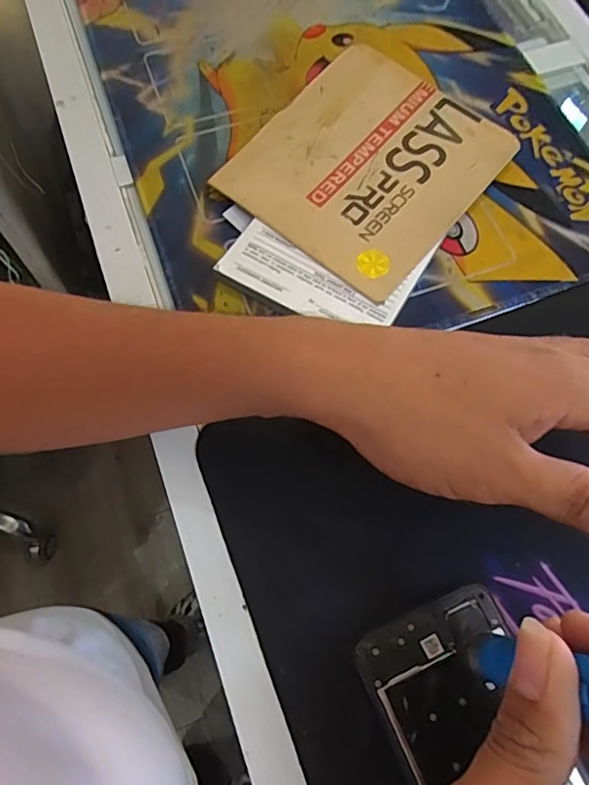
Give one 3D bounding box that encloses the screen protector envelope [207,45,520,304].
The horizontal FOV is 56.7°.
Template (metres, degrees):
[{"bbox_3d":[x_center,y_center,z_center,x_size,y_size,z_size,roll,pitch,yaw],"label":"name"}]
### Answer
[{"bbox_3d":[0.048,-0.148,0.356,0.137,0.015,0.159,36,72,13],"label":"screen protector envelope"}]

